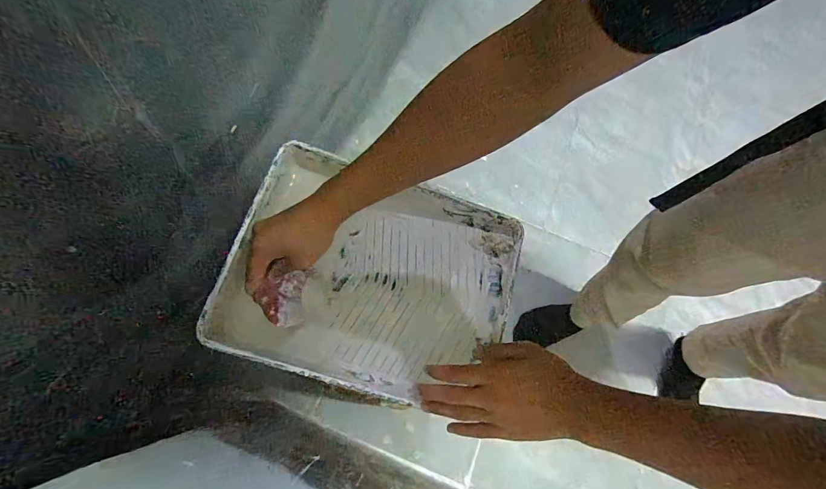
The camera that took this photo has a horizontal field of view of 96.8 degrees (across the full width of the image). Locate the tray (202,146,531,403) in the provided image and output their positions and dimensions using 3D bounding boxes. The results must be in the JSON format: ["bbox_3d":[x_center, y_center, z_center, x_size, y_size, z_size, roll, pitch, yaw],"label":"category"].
[{"bbox_3d":[-0.042,0.039,0.473,0.341,0.095,0.275,16,70,3],"label":"tray"}]

